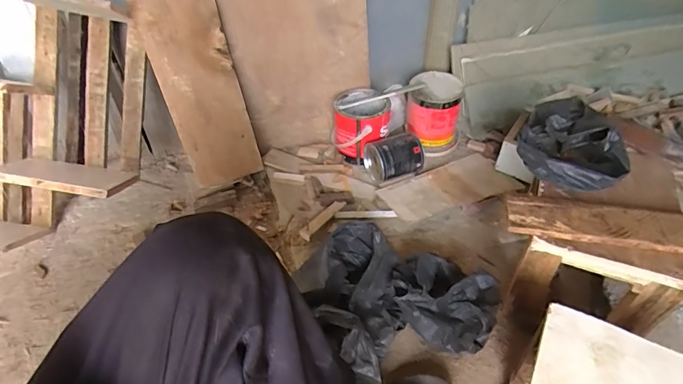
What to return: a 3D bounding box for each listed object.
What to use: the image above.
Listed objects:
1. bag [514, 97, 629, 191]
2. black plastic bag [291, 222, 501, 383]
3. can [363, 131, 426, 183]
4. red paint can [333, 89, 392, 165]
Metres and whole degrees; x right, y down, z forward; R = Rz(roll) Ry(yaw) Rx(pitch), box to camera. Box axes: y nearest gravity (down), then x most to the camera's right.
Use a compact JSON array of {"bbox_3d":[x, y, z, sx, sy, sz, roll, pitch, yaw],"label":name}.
[{"bbox_3d":[0.422,-0.086,0.777,0.146,0.090,0.195,-7,43,-6],"label":"bag"},{"bbox_3d":[0.090,0.183,0.780,0.273,0.109,0.302,-22,46,-21],"label":"black plastic bag"},{"bbox_3d":[0.143,-0.097,1.095,0.139,0.092,0.095,-13,43,-12],"label":"can"},{"bbox_3d":[0.054,-0.183,1.158,0.147,0.142,0.159,-1,42,1],"label":"red paint can"}]

